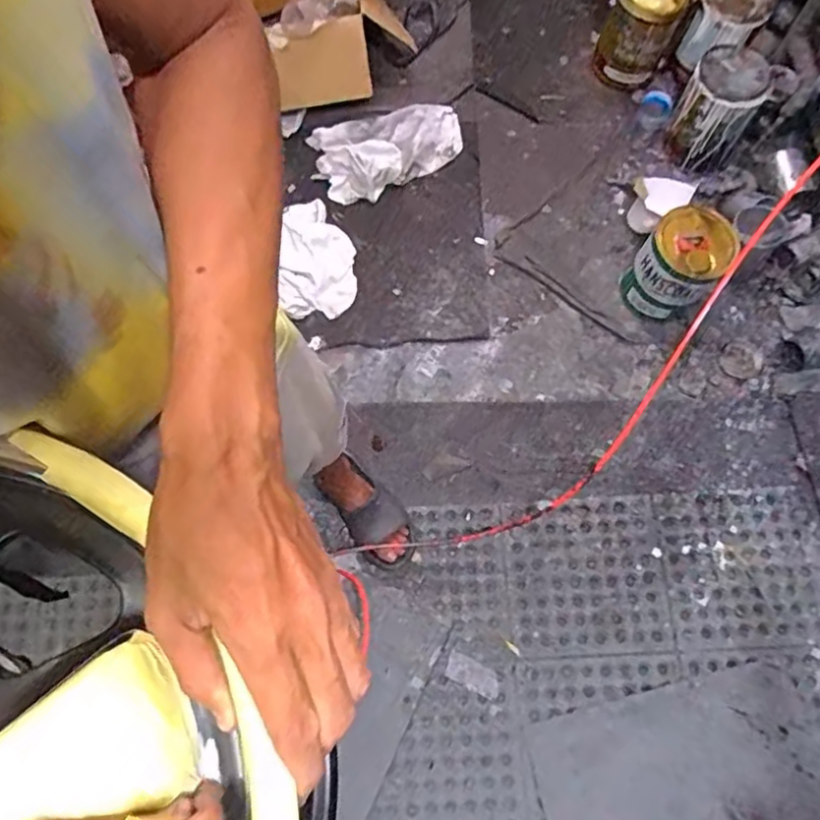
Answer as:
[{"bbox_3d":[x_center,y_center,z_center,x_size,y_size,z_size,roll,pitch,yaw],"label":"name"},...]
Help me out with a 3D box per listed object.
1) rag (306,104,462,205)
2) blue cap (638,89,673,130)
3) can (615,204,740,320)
[{"bbox_3d":[-0.049,-0.613,1.476,0.342,0.053,0.218,-19,73,-6],"label":"rag"},{"bbox_3d":[0.587,-0.718,1.520,0.018,0.081,0.086,-7,46,-44],"label":"blue cap"},{"bbox_3d":[0.539,-0.292,1.294,0.155,0.213,0.169,0,72,0],"label":"can"}]

